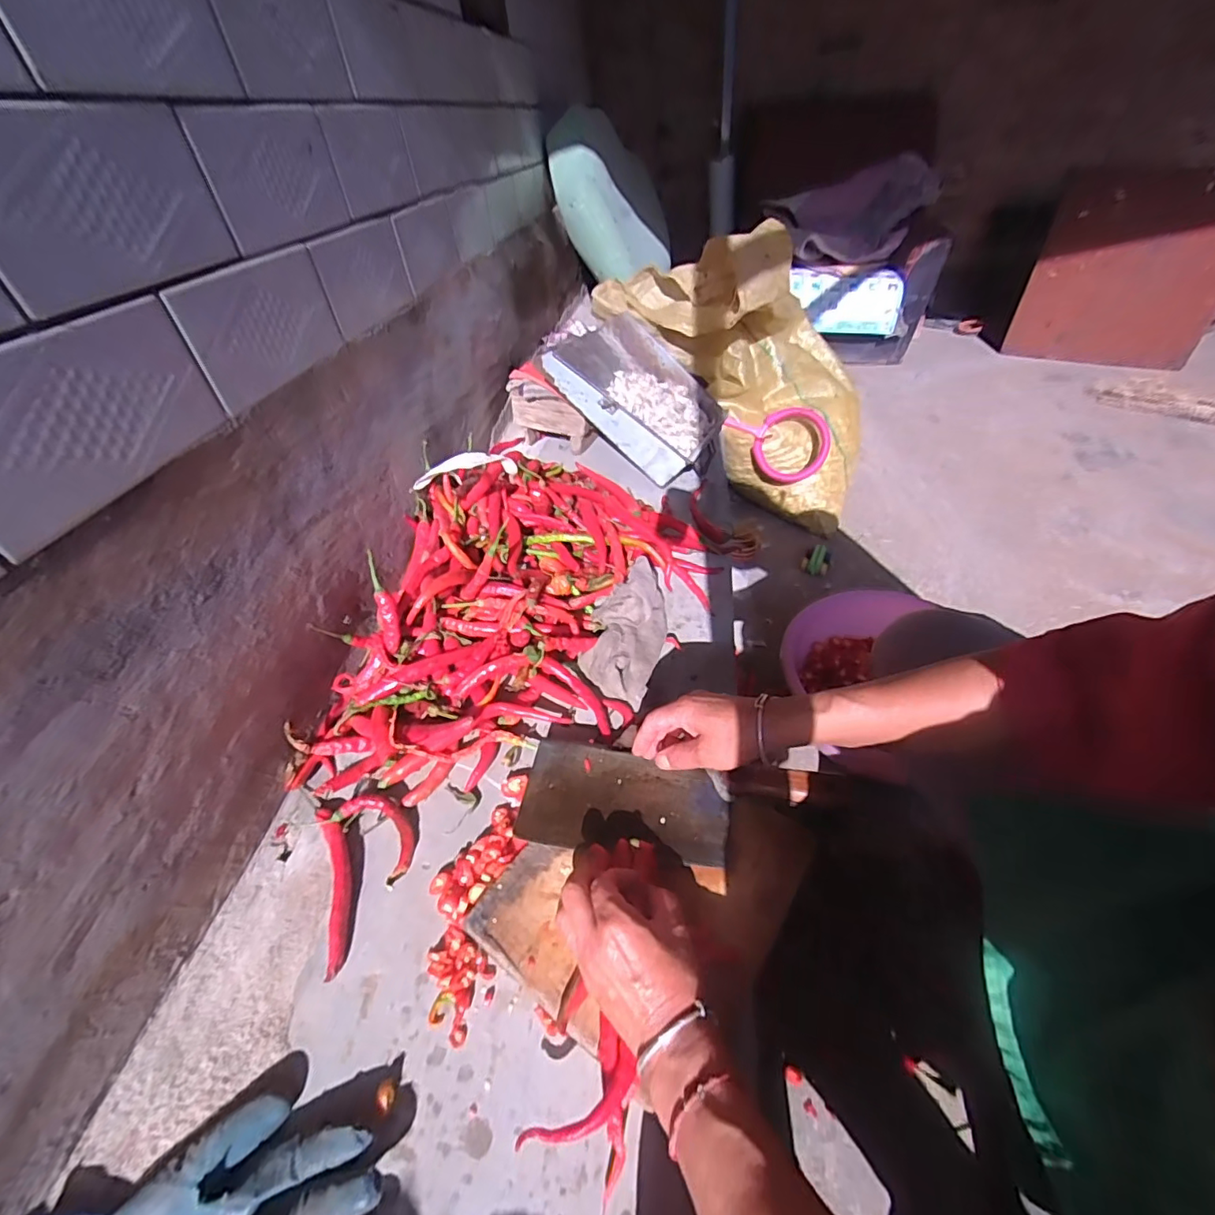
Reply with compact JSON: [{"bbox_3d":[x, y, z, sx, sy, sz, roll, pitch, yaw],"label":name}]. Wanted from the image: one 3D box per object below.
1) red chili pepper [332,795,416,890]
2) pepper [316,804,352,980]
[{"bbox_3d":[-0.211,0.208,0.506,0.094,0.016,0.048,28,53,33],"label":"red chili pepper"},{"bbox_3d":[-0.239,0.241,0.476,0.023,0.010,0.145,-20,43,-13],"label":"pepper"}]

